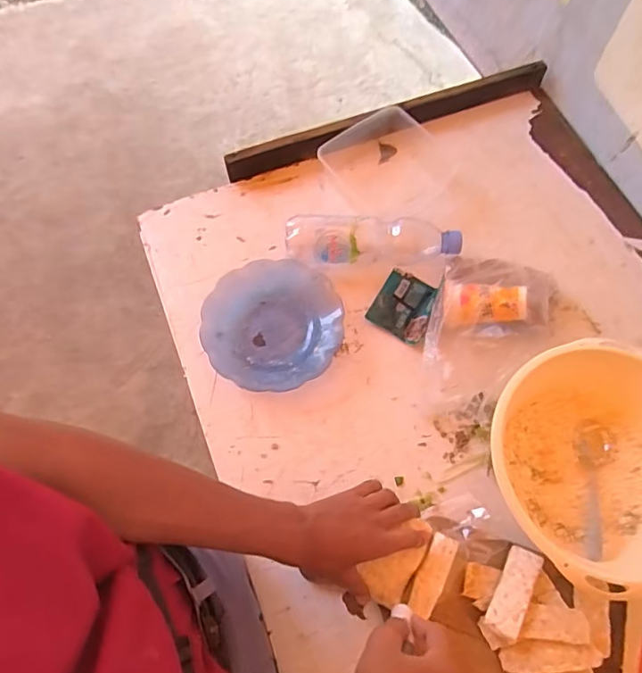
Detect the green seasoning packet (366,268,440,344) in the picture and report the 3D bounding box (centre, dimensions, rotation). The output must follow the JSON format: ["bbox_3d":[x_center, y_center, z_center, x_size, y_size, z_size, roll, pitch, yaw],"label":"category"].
[{"bbox_3d":[0.115,-0.043,0.706,0.079,0.018,0.088,29,70,13],"label":"green seasoning packet"}]

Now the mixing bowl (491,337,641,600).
[{"bbox_3d":[0.301,0.140,0.584,0.249,0.101,0.237,0,66,1],"label":"mixing bowl"}]

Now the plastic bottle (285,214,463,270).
[{"bbox_3d":[0.072,-0.130,0.720,0.236,0.061,0.060,-2,66,0],"label":"plastic bottle"}]

